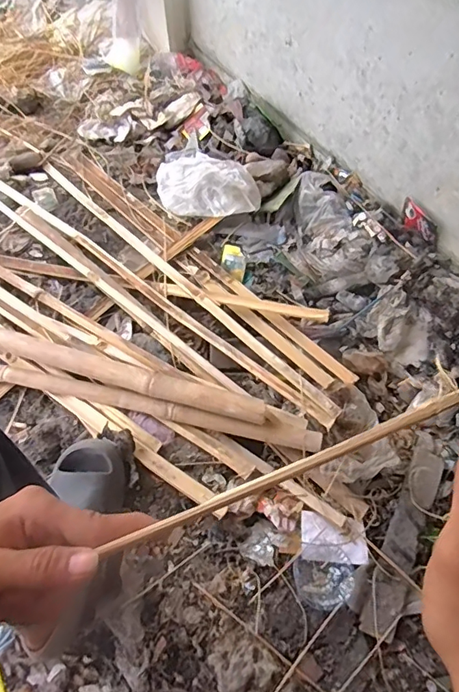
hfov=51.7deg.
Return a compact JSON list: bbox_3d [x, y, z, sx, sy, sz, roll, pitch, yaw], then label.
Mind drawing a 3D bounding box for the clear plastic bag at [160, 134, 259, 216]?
[{"bbox_3d":[-0.073,-0.380,1.080,0.178,0.069,0.287,-36,66,-17],"label":"clear plastic bag"}]

